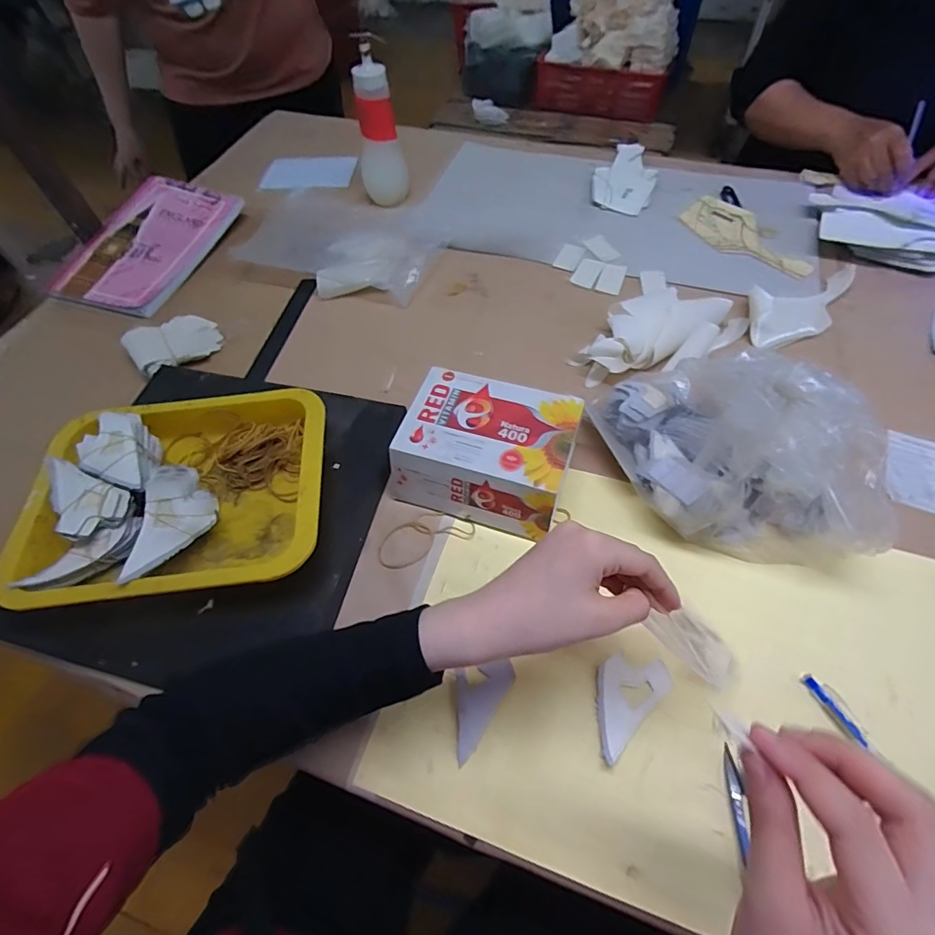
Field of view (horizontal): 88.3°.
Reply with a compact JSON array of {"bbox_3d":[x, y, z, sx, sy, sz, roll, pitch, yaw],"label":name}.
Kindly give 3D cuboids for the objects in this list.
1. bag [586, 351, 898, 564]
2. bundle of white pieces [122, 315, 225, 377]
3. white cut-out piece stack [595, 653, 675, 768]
[{"bbox_3d":[0.226,-0.017,0.426,0.246,0.121,0.154,31,66,21],"label":"bag"},{"bbox_3d":[-0.357,-0.153,0.588,0.099,0.032,0.061,-37,63,-17],"label":"bundle of white pieces"},{"bbox_3d":[0.120,0.178,0.374,0.083,0.010,0.048,-39,63,-18],"label":"white cut-out piece stack"}]

